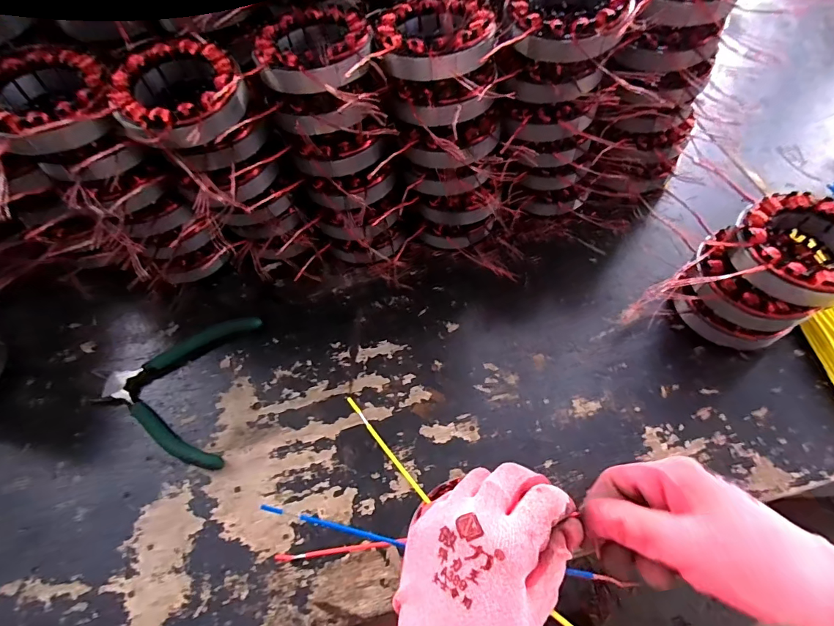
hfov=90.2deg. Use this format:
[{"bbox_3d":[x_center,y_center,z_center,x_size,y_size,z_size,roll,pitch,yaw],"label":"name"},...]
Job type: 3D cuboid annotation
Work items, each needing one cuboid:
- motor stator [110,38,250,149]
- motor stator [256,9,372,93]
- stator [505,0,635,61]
[{"bbox_3d":[-0.163,-0.152,0.292,0.082,0.031,0.088,-22,61,-8],"label":"motor stator"},{"bbox_3d":[-0.074,-0.192,0.307,0.082,0.030,0.096,1,61,5],"label":"motor stator"},{"bbox_3d":[0.109,-0.217,0.302,0.081,0.032,0.092,-13,60,-3],"label":"stator"}]

